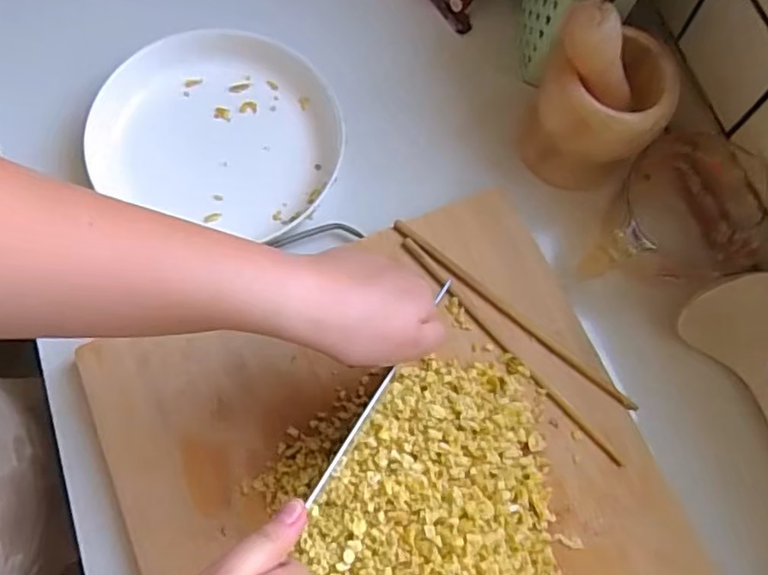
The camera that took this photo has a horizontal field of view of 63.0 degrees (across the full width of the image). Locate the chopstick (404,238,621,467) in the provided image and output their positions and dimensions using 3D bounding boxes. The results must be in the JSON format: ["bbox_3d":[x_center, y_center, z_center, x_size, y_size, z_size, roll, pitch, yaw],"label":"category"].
[{"bbox_3d":[0.094,0.047,0.481,0.011,0.012,0.230,-41,79,-15],"label":"chopstick"}]

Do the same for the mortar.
[{"bbox_3d":[0.174,-0.146,0.517,0.095,0.117,0.090,1,72,-4],"label":"mortar"}]

